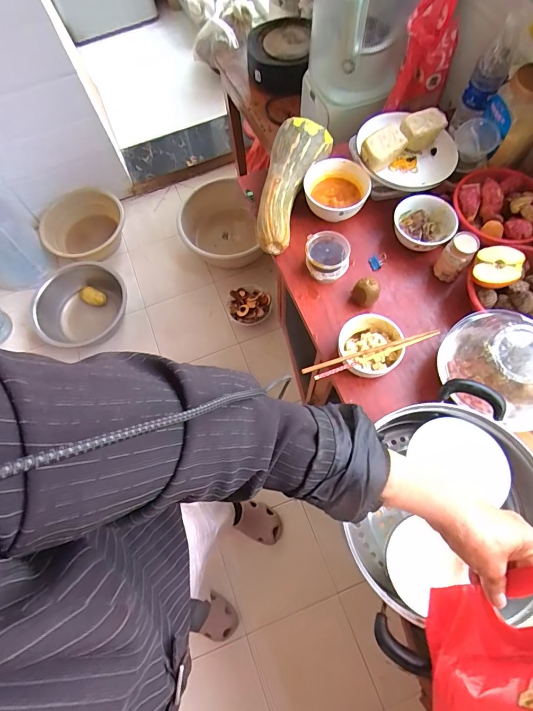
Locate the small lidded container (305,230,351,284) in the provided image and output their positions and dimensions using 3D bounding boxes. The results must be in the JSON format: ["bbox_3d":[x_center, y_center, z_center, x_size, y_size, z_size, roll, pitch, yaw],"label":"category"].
[{"bbox_3d":[0.111,-0.181,0.715,0.076,0.069,0.078,-1,69,3],"label":"small lidded container"}]

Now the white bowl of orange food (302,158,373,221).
[{"bbox_3d":[0.138,-0.324,0.761,0.123,0.065,0.120,-1,69,3],"label":"white bowl of orange food"}]

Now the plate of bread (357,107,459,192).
[{"bbox_3d":[0.276,-0.404,0.755,0.192,0.076,0.168,12,70,8],"label":"plate of bread"}]

